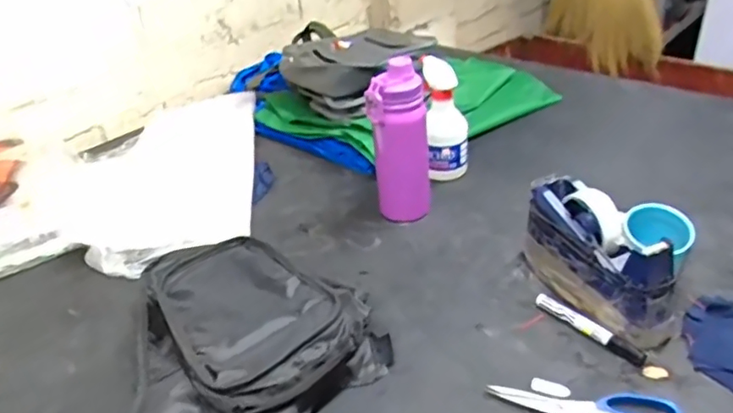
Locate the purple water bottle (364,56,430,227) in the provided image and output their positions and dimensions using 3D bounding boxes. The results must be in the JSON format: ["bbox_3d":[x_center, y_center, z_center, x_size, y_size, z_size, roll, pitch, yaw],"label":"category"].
[{"bbox_3d":[0.049,-0.089,0.848,0.068,0.228,0.065,-4,32,3],"label":"purple water bottle"}]

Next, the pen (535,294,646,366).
[{"bbox_3d":[0.249,0.134,0.665,0.014,0.016,0.131,-27,38,-30],"label":"pen"}]

